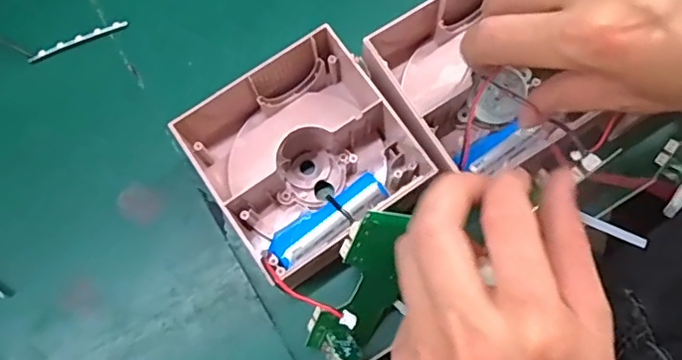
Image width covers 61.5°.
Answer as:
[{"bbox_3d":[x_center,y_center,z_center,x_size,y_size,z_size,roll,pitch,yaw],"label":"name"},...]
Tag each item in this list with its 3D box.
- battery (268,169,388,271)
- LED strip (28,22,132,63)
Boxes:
[{"bbox_3d":[-0.006,0.022,0.308,0.066,0.019,0.019,-35,76,-8],"label":"battery"},{"bbox_3d":[-0.162,-0.087,0.354,0.062,0.004,0.007,-23,76,-4],"label":"LED strip"}]

